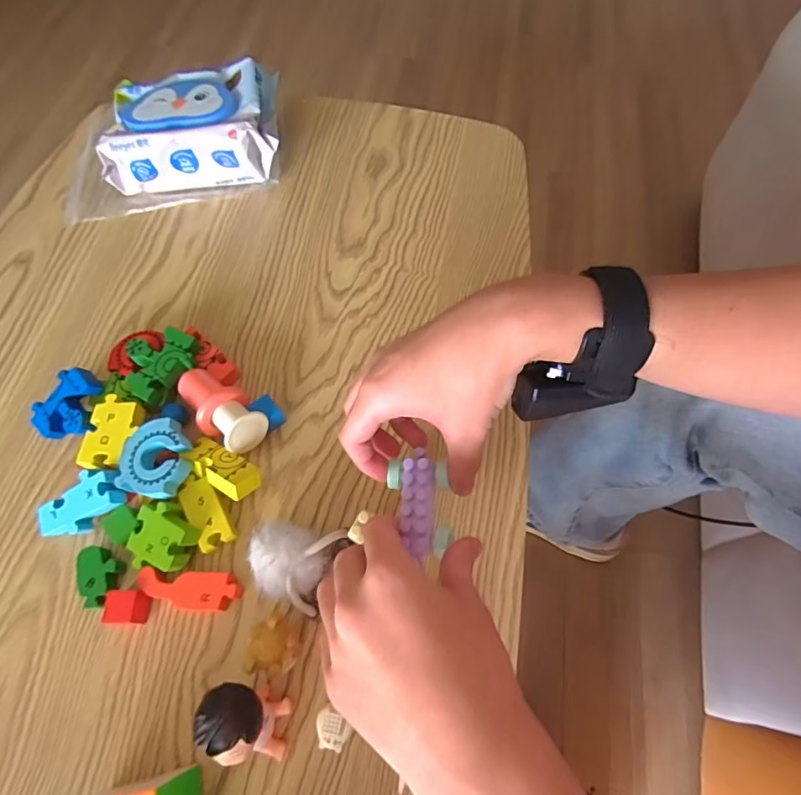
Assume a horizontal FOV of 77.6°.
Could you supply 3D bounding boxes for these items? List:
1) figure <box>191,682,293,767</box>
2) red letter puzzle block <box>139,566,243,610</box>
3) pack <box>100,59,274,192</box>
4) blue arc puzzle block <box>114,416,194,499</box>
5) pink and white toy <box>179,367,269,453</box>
[{"bbox_3d":[-0.090,0.186,0.287,0.040,0.065,0.038,6,64,6],"label":"figure"},{"bbox_3d":[-0.145,0.132,0.343,0.068,0.018,0.024,2,64,4],"label":"red letter puzzle block"},{"bbox_3d":[-0.213,-0.276,0.519,0.167,0.072,0.106,-4,64,1],"label":"pack"},{"bbox_3d":[-0.178,0.042,0.360,0.053,0.011,0.054,9,65,8],"label":"blue arc puzzle block"},{"bbox_3d":[-0.141,0.010,0.389,0.086,0.039,0.039,38,72,19],"label":"pink and white toy"}]

